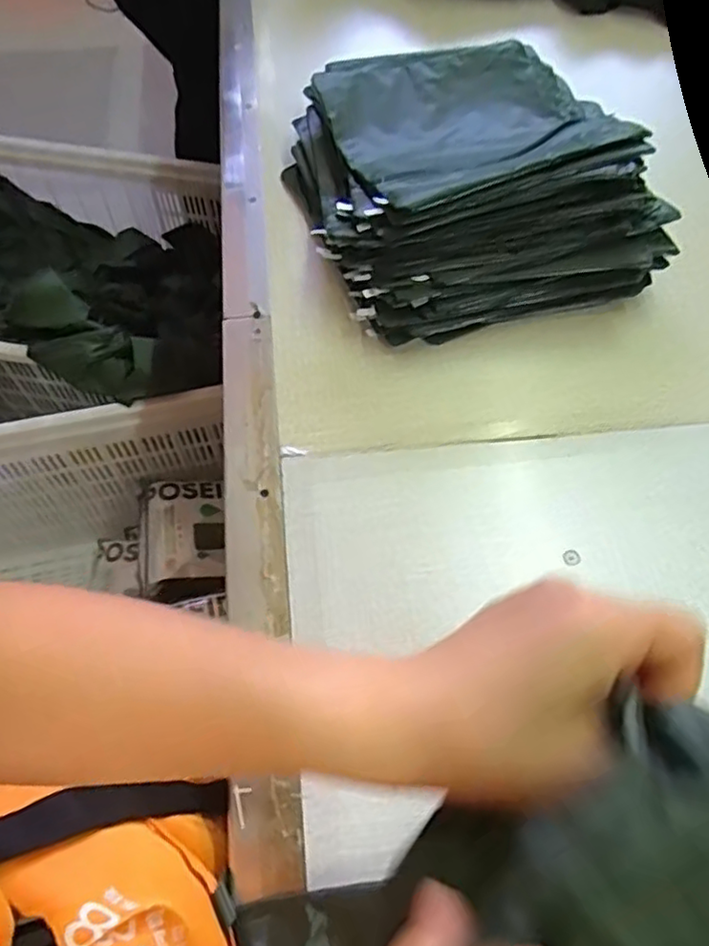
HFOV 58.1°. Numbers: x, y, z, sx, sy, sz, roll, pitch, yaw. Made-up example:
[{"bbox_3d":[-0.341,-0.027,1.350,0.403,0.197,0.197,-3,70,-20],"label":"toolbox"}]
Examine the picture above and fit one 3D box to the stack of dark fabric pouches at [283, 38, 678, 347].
[{"bbox_3d":[0.114,-0.337,0.695,0.343,0.105,0.394,-11,61,-7],"label":"stack of dark fabric pouches"}]

